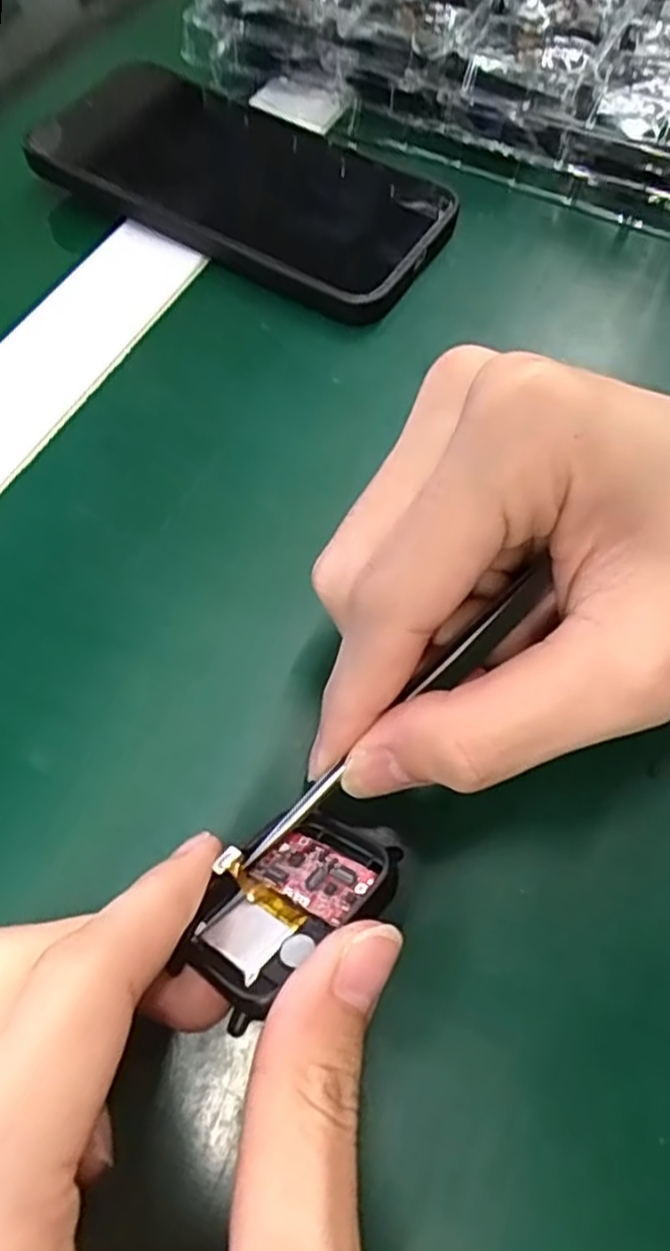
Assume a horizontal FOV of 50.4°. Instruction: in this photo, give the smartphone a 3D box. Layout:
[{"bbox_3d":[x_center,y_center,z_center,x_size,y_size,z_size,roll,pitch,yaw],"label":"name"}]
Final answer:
[{"bbox_3d":[-0.036,-0.178,0.284,0.162,0.014,0.085,29,65,11],"label":"smartphone"}]

